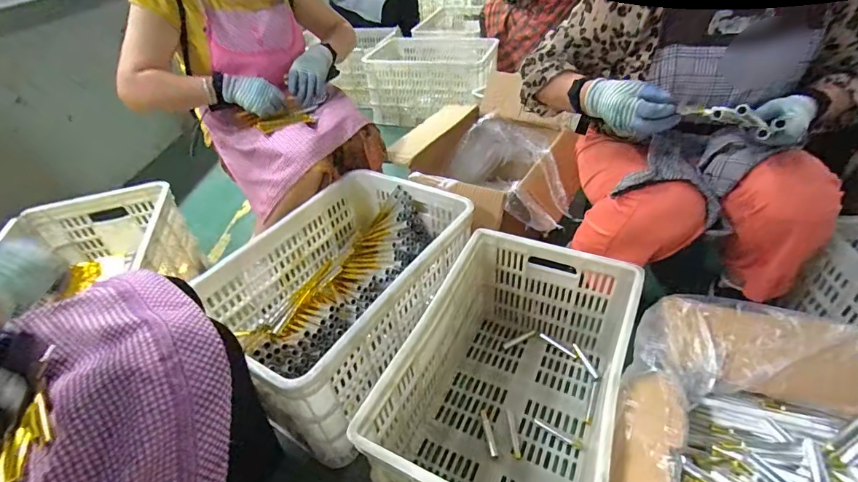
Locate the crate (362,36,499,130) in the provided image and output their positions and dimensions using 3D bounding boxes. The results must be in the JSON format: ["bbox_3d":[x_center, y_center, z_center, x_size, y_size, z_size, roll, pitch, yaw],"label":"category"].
[{"bbox_3d":[-0.002,-0.687,1.802,0.564,0.273,0.307,9,44,19],"label":"crate"}]

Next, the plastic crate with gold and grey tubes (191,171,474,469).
[{"bbox_3d":[-0.166,0.098,0.865,0.336,0.221,0.540,22,49,29],"label":"plastic crate with gold and grey tubes"}]

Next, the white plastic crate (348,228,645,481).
[{"bbox_3d":[0.145,0.249,0.722,0.314,0.256,0.482,15,45,24],"label":"white plastic crate"}]

